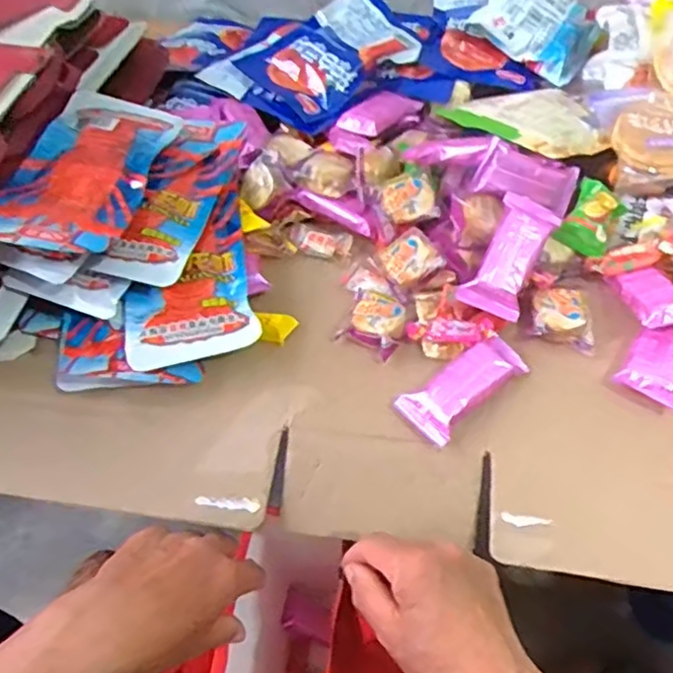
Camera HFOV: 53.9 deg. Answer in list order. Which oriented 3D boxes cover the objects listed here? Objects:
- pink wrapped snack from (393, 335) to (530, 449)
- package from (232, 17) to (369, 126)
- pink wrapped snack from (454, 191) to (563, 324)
[{"bbox_3d":[0.091,0.034,0.477,0.092,0.022,0.043,-35,58,-23],"label":"pink wrapped snack"},{"bbox_3d":[-0.031,-0.265,0.663,0.089,0.040,0.142,-30,57,-20],"label":"package"},{"bbox_3d":[0.132,-0.062,0.501,0.044,0.019,0.094,25,81,20],"label":"pink wrapped snack"}]

